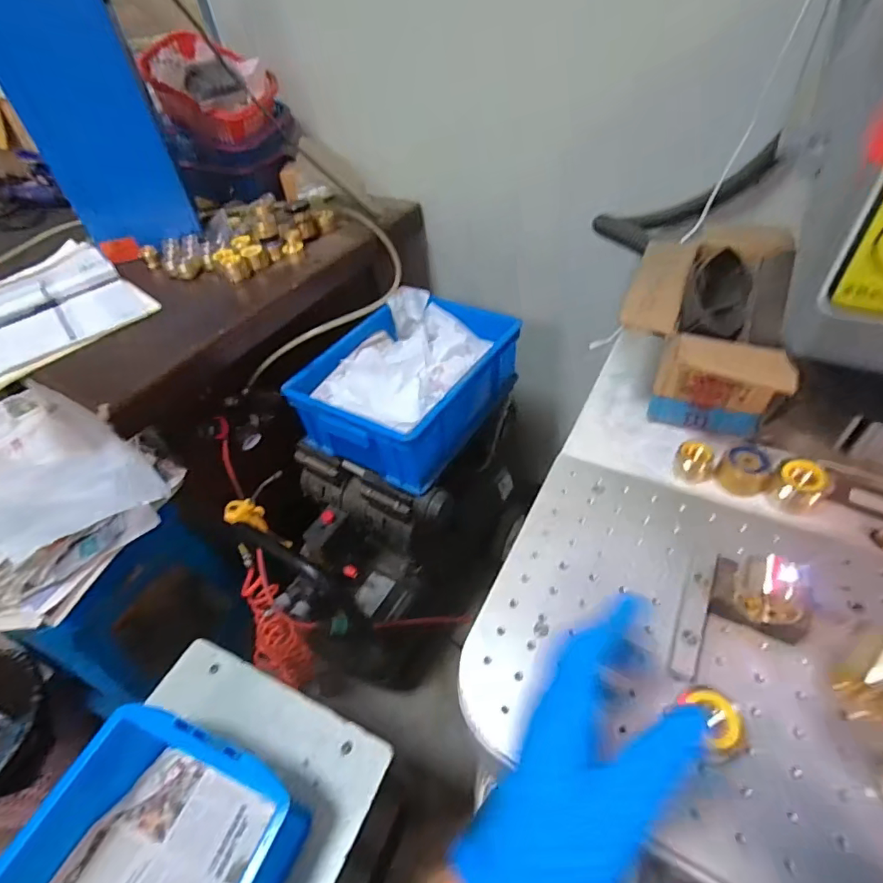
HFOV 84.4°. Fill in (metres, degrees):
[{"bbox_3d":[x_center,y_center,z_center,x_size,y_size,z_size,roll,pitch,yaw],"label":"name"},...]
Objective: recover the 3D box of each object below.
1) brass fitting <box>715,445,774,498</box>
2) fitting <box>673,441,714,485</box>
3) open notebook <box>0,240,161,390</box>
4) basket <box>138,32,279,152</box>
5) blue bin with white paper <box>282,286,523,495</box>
[{"bbox_3d":[0.279,0.026,0.450,0.042,0.025,0.036,-6,47,1],"label":"brass fitting"},{"bbox_3d":[0.242,0.018,0.464,0.033,0.026,0.026,23,54,26],"label":"fitting"},{"bbox_3d":[-0.641,-0.214,0.776,0.272,0.029,0.321,-35,53,-23],"label":"open notebook"},{"bbox_3d":[-0.418,-0.647,0.908,0.210,0.148,0.218,-24,49,-15],"label":"basket"},{"bbox_3d":[-0.050,-0.107,0.832,0.251,0.129,0.338,25,55,27],"label":"blue bin with white paper"}]

